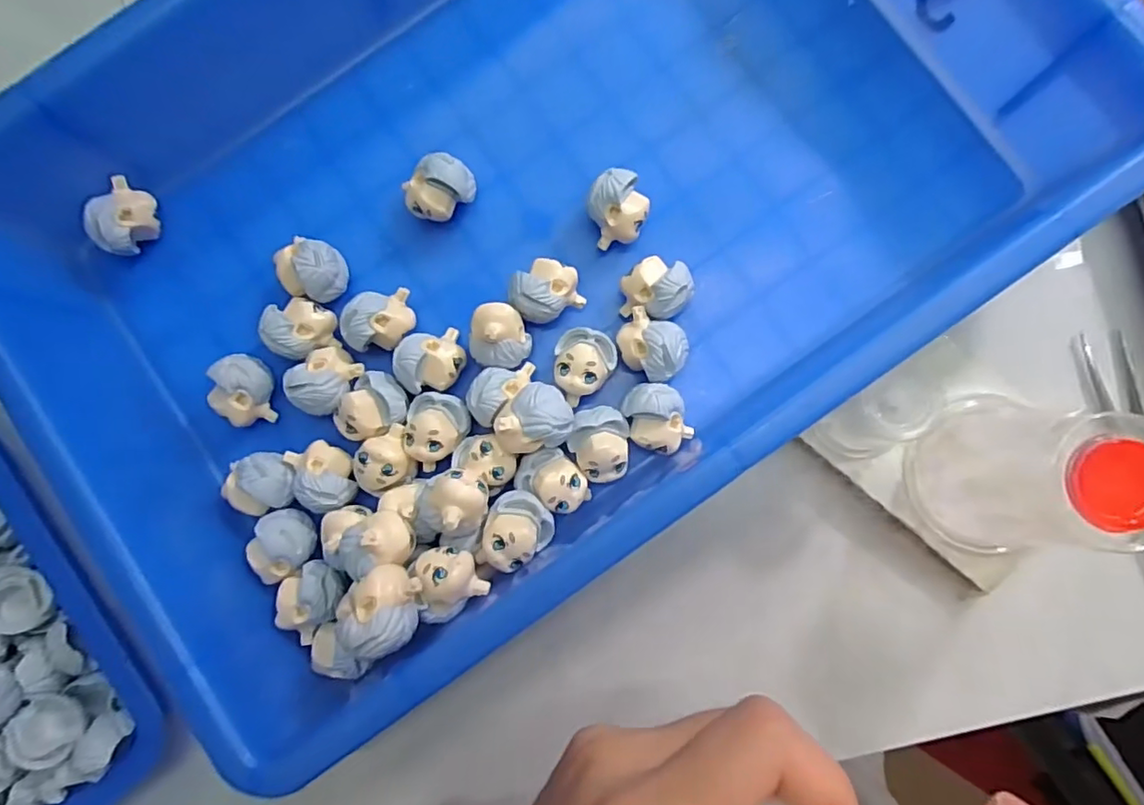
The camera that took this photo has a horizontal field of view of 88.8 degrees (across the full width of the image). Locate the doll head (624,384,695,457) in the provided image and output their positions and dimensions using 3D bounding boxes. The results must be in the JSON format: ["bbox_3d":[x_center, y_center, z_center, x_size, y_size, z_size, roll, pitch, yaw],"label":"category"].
[{"bbox_3d":[0.033,0.006,0.226,0.022,0.024,0.027,-22,85,2],"label":"doll head"}]

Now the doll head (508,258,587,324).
[{"bbox_3d":[-0.010,-0.044,0.233,0.026,0.023,0.022,-29,85,1],"label":"doll head"}]

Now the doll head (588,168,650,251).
[{"bbox_3d":[0.019,-0.076,0.233,0.023,0.024,0.025,0,86,3],"label":"doll head"}]

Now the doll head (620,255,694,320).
[{"bbox_3d":[0.033,-0.044,0.231,0.026,0.023,0.023,8,87,4],"label":"doll head"}]

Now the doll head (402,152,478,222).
[{"bbox_3d":[-0.053,-0.085,0.237,0.027,0.024,0.019,-36,85,1],"label":"doll head"}]

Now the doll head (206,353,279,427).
[{"bbox_3d":[-0.132,-0.005,0.236,0.018,0.025,0.028,2,87,4],"label":"doll head"}]

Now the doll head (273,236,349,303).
[{"bbox_3d":[-0.104,-0.052,0.237,0.023,0.024,0.022,4,87,4],"label":"doll head"}]

